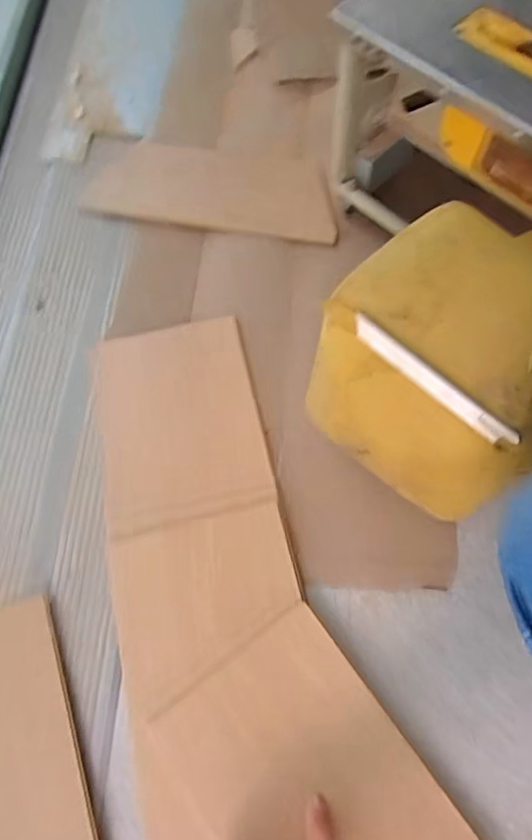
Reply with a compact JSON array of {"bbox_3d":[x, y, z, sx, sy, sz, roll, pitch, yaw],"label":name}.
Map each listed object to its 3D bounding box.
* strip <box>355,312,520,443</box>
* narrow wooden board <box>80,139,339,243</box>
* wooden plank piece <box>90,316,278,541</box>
[{"bbox_3d":[0.132,-0.032,0.434,0.155,0.013,0.017,41,74,14],"label":"strip"},{"bbox_3d":[-0.076,-0.356,0.817,0.363,0.023,0.158,9,69,4],"label":"narrow wooden board"},{"bbox_3d":[-0.111,-0.001,0.681,0.199,0.016,0.257,-13,69,-5],"label":"wooden plank piece"}]

